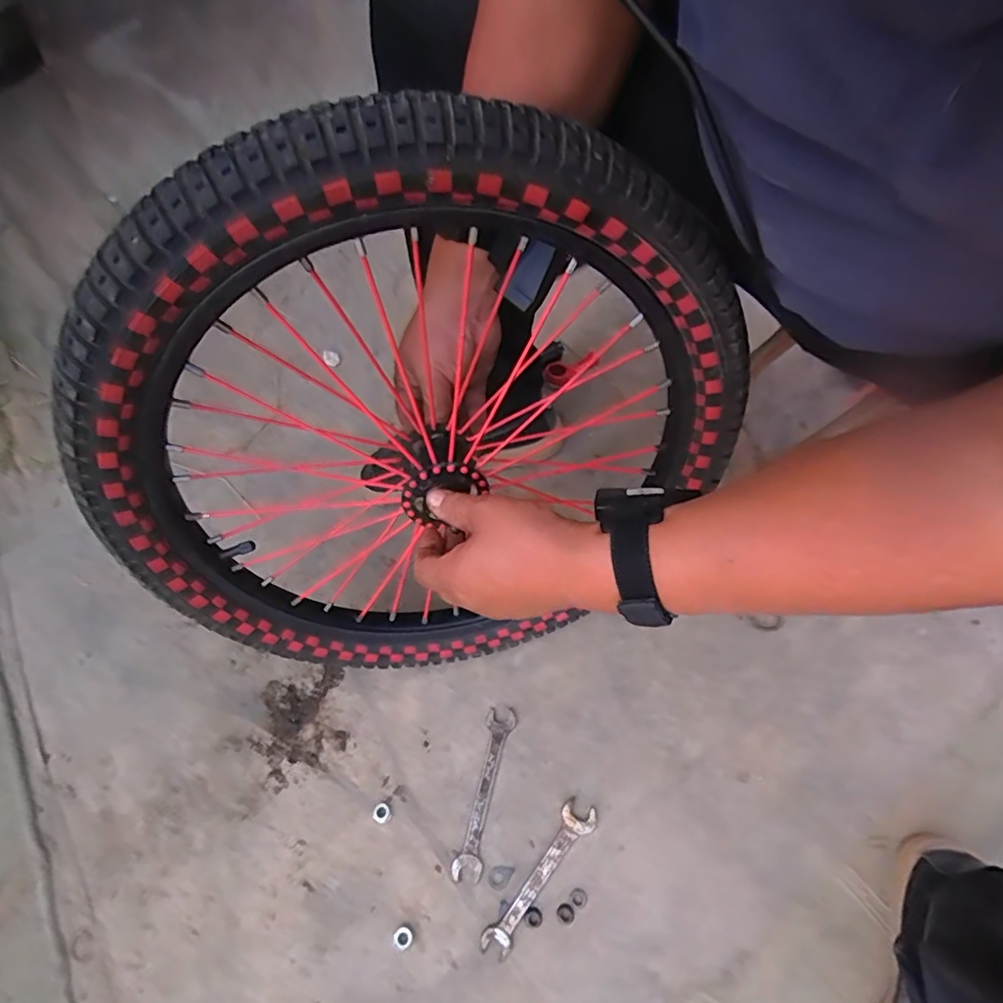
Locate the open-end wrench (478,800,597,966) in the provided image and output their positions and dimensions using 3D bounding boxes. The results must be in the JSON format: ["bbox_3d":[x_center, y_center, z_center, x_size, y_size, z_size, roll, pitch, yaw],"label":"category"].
[{"bbox_3d":[0.036,0.349,0.522,0.030,0.010,0.150,35,67,22],"label":"open-end wrench"}]

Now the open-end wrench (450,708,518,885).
[{"bbox_3d":[-0.017,0.291,0.562,0.029,0.012,0.156,11,60,11],"label":"open-end wrench"}]

